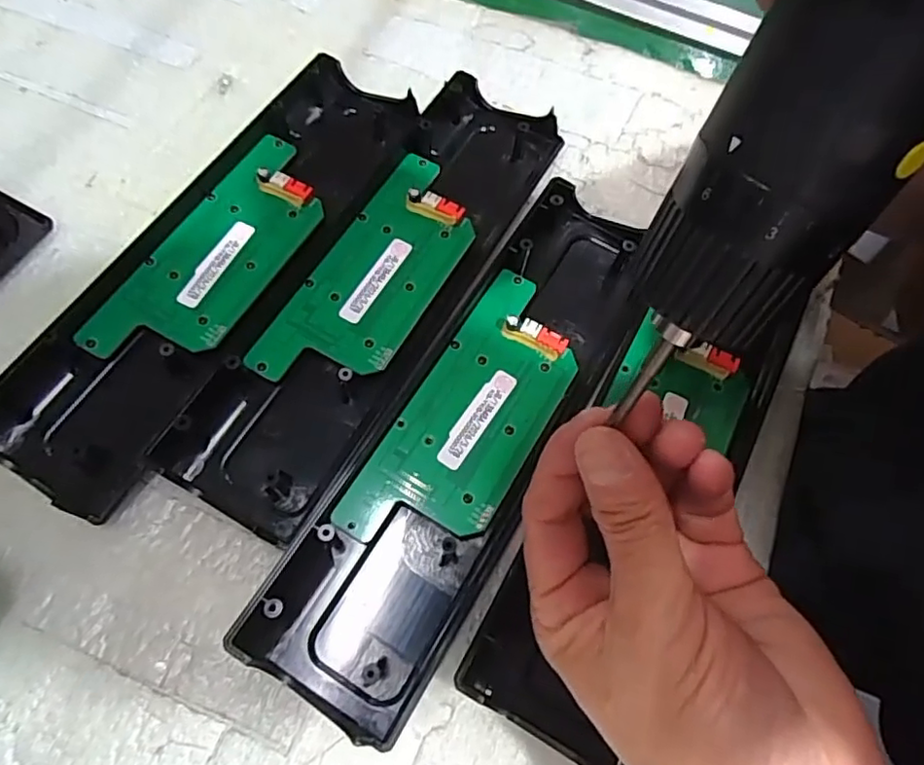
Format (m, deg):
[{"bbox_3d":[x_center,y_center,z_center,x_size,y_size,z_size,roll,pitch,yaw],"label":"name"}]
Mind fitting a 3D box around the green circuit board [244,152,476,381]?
[{"bbox_3d":[-0.039,-0.051,0.279,0.055,0.013,0.133,29,69,10],"label":"green circuit board"}]

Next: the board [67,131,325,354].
[{"bbox_3d":[-0.112,-0.060,0.280,0.053,0.015,0.133,29,68,9],"label":"board"}]

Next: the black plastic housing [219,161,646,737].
[{"bbox_3d":[0.008,0.015,0.254,0.071,0.019,0.243,29,68,9],"label":"black plastic housing"}]

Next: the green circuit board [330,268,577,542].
[{"bbox_3d":[0.006,0.014,0.256,0.055,0.011,0.133,30,69,10],"label":"green circuit board"}]

